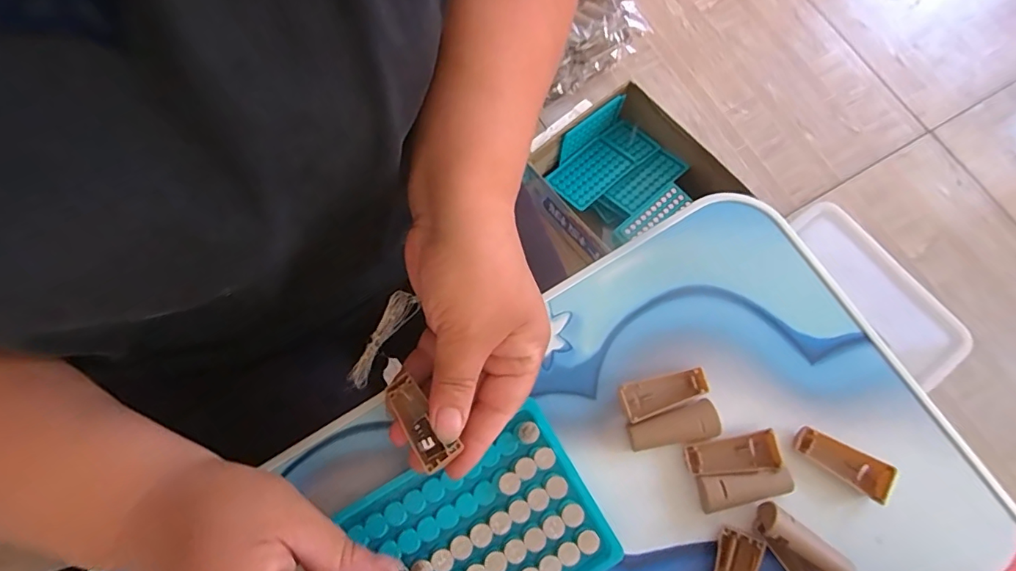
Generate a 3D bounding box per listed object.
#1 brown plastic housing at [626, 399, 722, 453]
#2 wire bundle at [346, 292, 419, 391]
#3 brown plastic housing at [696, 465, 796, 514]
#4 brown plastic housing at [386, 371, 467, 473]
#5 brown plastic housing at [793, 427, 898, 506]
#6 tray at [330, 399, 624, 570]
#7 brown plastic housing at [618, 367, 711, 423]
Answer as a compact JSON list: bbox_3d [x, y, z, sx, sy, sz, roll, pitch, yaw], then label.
[{"bbox_3d":[0.092,0.080,0.277,0.049,0.010,0.020,-17,78,-4],"label":"brown plastic housing"},{"bbox_3d":[-0.077,0.033,0.303,0.016,0.004,0.064,32,91,-24],"label":"wire bundle"},{"bbox_3d":[0.129,0.110,0.268,0.049,0.009,0.018,-7,77,-2],"label":"brown plastic housing"},{"bbox_3d":[-0.044,0.068,0.252,0.017,0.007,0.051,-33,61,-8],"label":"brown plastic housing"},{"bbox_3d":[0.184,0.096,0.272,0.050,0.008,0.020,34,79,7],"label":"brown plastic housing"},{"bbox_3d":[-0.018,0.134,0.261,0.127,0.015,0.092,-29,79,-7],"label":"tray"},{"bbox_3d":[0.089,0.062,0.283,0.050,0.010,0.020,-13,77,-4],"label":"brown plastic housing"}]

